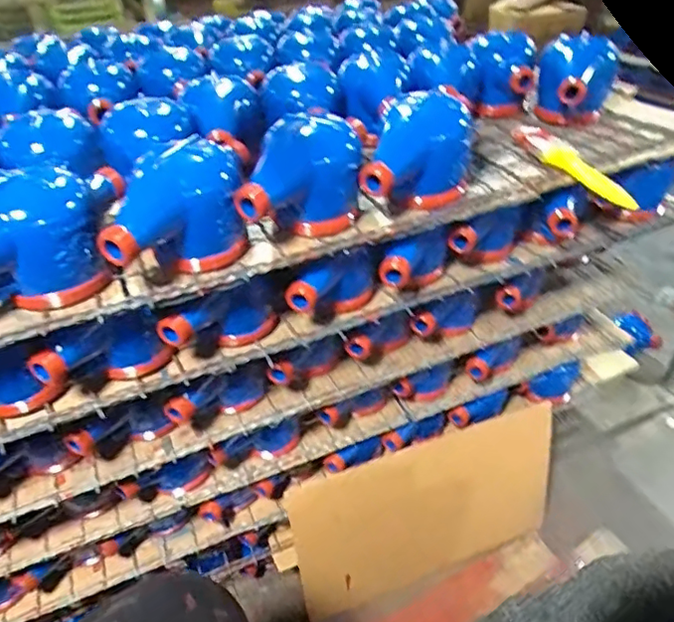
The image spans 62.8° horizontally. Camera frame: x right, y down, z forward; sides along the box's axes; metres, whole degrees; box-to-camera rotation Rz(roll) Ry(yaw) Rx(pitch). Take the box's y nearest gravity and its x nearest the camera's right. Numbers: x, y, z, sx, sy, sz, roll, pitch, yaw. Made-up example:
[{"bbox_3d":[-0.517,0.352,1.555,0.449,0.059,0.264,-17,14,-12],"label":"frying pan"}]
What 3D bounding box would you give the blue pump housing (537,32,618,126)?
[{"bbox_3d":[0.266,-0.254,0.622,0.078,0.088,0.103,14,41,19],"label":"blue pump housing"}]

